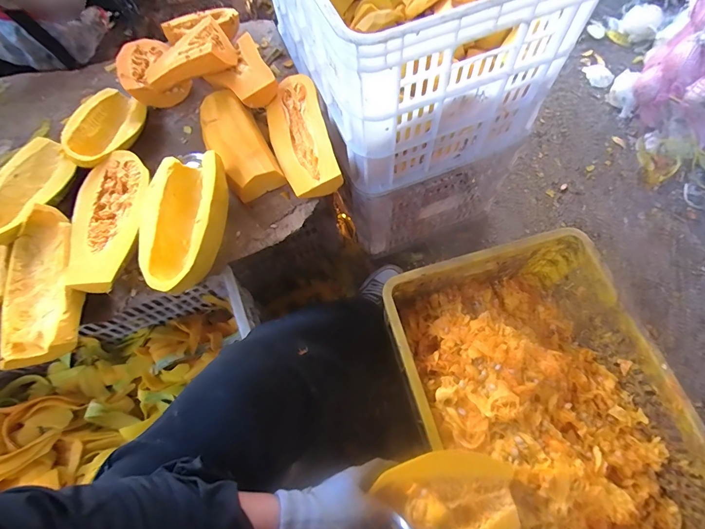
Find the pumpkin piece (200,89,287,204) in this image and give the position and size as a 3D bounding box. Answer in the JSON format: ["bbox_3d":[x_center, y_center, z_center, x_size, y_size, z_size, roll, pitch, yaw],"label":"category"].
[{"bbox_3d":[-0.201,-0.214,0.635,0.090,0.049,0.220,-27,69,-8],"label":"pumpkin piece"}]

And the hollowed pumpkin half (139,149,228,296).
[{"bbox_3d":[-0.252,-0.057,0.562,0.122,0.080,0.213,1,68,3],"label":"hollowed pumpkin half"}]

